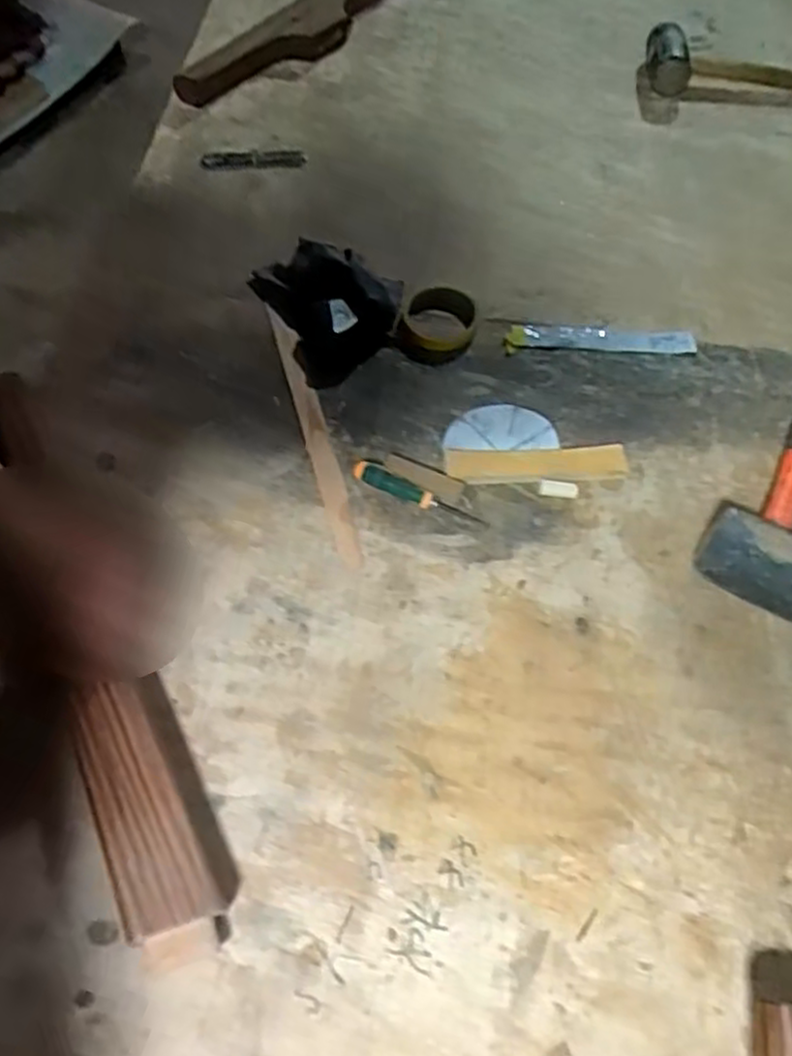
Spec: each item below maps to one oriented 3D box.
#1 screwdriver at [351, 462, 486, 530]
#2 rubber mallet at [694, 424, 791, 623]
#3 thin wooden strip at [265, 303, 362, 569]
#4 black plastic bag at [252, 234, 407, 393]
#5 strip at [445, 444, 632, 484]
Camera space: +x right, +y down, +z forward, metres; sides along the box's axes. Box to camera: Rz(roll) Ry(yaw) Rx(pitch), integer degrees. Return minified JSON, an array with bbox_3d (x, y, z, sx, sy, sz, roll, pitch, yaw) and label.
[{"bbox_3d":[0.022,-0.031,0.734,0.136,0.027,0.020,21,59,9],"label":"screwdriver"},{"bbox_3d":[0.406,-0.068,0.760,0.111,0.069,0.370,31,61,14],"label":"rubber mallet"},{"bbox_3d":[-0.086,-0.105,0.787,0.026,0.006,0.329,-12,60,-11],"label":"thin wooden strip"},{"bbox_3d":[-0.062,-0.256,0.851,0.150,0.053,0.193,-21,62,-16],"label":"black plastic bag"},{"bbox_3d":[0.139,-0.063,0.761,0.178,0.009,0.037,-1,73,-2],"label":"strip"}]

